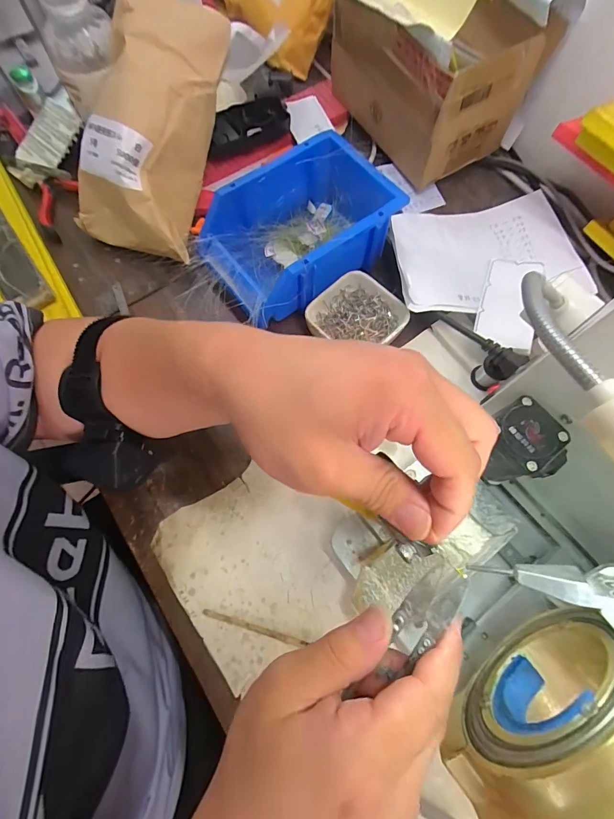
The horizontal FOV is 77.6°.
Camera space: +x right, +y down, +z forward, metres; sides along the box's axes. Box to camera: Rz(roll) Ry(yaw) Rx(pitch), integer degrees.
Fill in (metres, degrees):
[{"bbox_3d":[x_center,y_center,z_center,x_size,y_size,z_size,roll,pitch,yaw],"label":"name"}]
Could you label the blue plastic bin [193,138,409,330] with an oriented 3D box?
[{"bbox_3d":[-0.006,-0.175,0.390,0.193,0.077,0.127,-34,75,-10],"label":"blue plastic bin"}]

